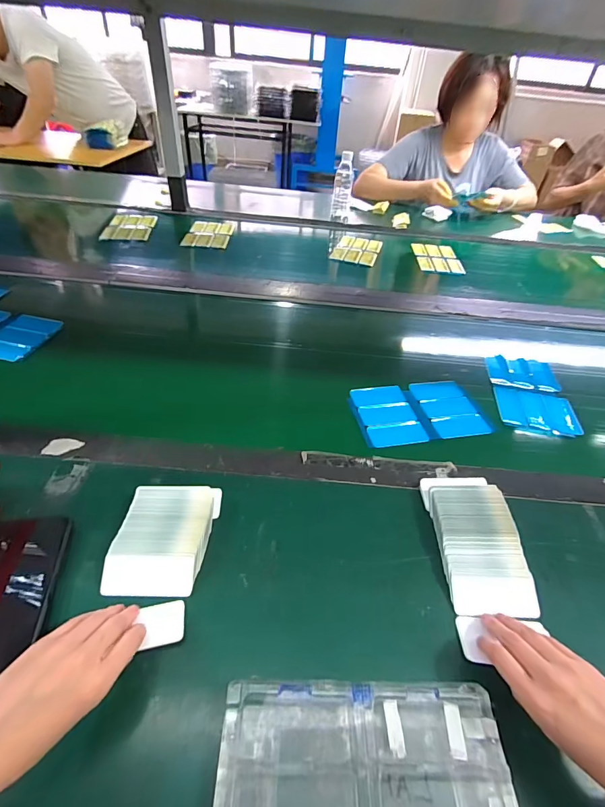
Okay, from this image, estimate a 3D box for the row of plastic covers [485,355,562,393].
[{"bbox_3d":[0.389,-0.056,0.667,0.120,0.008,0.097,8,42,2],"label":"row of plastic covers"}]

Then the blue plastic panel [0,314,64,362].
[{"bbox_3d":[-0.486,-0.115,0.643,0.089,0.024,0.110,9,42,4],"label":"blue plastic panel"}]

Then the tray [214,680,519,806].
[{"bbox_3d":[0.045,0.276,0.257,0.205,0.018,0.135,3,42,-2],"label":"tray"}]

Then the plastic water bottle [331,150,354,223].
[{"bbox_3d":[0.134,-0.710,1.235,0.060,0.193,0.052,8,42,3],"label":"plastic water bottle"}]

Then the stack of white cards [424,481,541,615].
[{"bbox_3d":[0.188,0.143,0.406,0.085,0.028,0.146,2,42,-4],"label":"stack of white cards"}]

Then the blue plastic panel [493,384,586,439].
[{"bbox_3d":[0.372,0.012,0.595,0.120,0.009,0.101,13,43,8],"label":"blue plastic panel"}]

